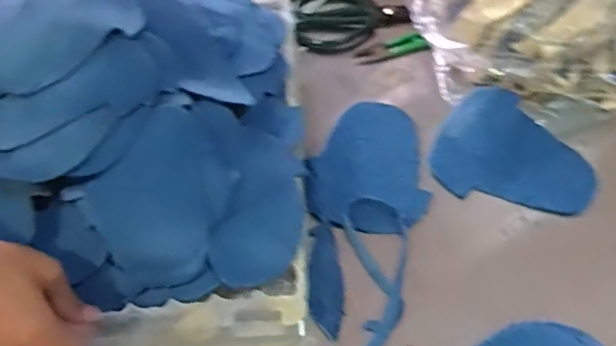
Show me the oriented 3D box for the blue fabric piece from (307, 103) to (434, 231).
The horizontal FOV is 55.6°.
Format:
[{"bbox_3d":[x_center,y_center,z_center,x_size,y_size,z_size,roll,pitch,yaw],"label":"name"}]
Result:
[{"bbox_3d":[0.056,-0.014,0.574,0.113,0.016,0.155,-4,53,3],"label":"blue fabric piece"}]

